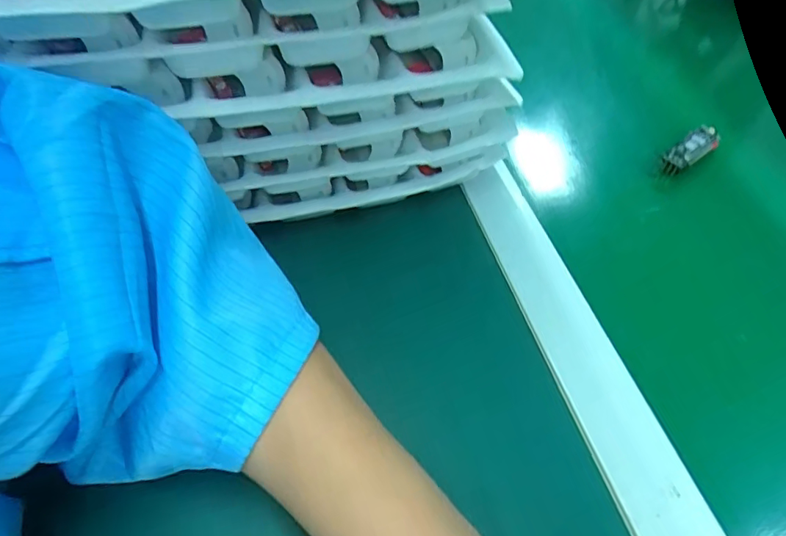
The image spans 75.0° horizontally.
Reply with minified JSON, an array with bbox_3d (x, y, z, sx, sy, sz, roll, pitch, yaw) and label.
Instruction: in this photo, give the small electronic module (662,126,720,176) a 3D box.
[{"bbox_3d":[0.229,-0.091,0.389,0.070,0.013,0.018,-31,59,-25],"label":"small electronic module"}]

